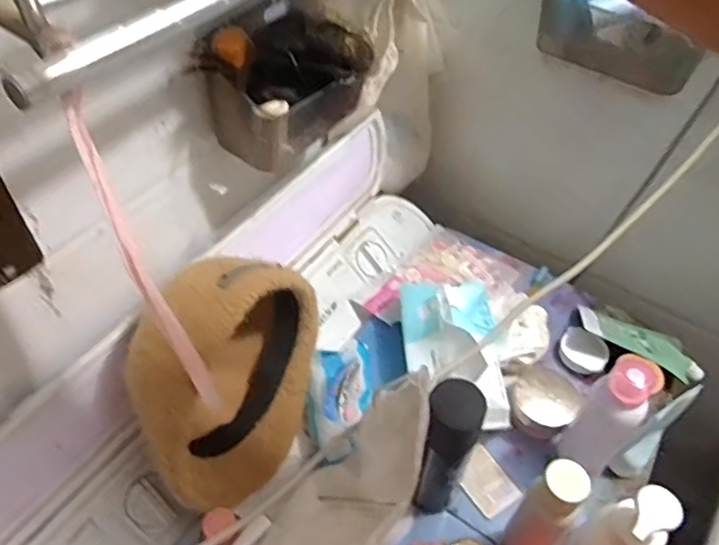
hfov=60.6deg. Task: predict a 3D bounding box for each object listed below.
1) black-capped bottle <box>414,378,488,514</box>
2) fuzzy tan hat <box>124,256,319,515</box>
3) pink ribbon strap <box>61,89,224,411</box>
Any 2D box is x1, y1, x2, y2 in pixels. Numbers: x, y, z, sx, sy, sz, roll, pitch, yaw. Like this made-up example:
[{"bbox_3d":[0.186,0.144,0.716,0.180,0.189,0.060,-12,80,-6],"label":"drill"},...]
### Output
[{"bbox_3d":[0.084,0.176,0.590,0.049,0.201,0.050,8,49,6],"label":"black-capped bottle"},{"bbox_3d":[-0.124,0.098,0.622,0.119,0.217,0.221,33,55,25],"label":"fuzzy tan hat"},{"bbox_3d":[-0.148,0.007,0.448,0.025,0.279,0.058,-31,56,-26],"label":"pink ribbon strap"}]

